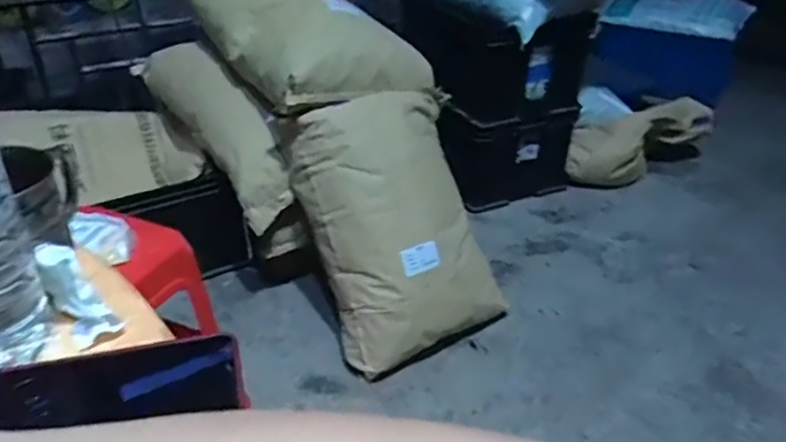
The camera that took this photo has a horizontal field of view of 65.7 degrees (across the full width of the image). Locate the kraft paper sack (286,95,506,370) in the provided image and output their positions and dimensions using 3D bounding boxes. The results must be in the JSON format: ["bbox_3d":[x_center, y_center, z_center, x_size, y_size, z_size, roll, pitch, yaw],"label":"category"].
[{"bbox_3d":[0.030,0.005,1.470,0.423,0.597,0.163,-17,-1,-29],"label":"kraft paper sack"}]

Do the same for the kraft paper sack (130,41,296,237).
[{"bbox_3d":[-0.478,-0.276,1.599,0.130,0.226,0.680,-26,60,-35],"label":"kraft paper sack"}]

